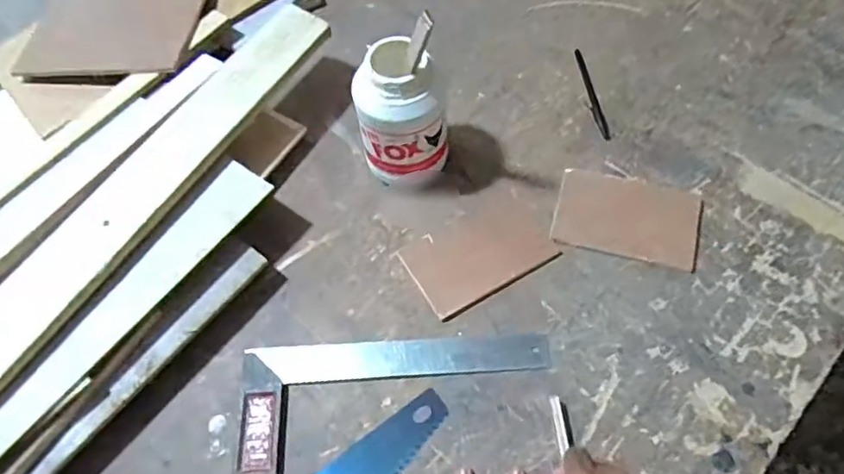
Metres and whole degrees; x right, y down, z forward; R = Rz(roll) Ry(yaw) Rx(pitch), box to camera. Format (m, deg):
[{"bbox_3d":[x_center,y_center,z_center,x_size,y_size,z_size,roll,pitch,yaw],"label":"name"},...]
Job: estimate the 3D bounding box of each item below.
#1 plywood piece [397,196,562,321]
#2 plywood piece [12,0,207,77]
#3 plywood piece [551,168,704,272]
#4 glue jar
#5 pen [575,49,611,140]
[{"bbox_3d":[0.065,0.018,0.648,0.154,0.006,0.095,-28,64,-11],"label":"plywood piece"},{"bbox_3d":[-0.410,-0.290,0.790,0.263,0.015,0.201,0,60,12],"label":"plywood piece"},{"bbox_3d":[0.227,-0.022,0.654,0.151,0.006,0.099,14,64,11],"label":"plywood piece"},{"bbox_3d":[-0.022,-0.123,0.641,0.088,0.162,0.077,-13,61,-4],"label":"glue jar"},{"bbox_3d":[0.213,-0.182,0.749,0.012,0.006,0.146,-7,62,0],"label":"pen"}]

